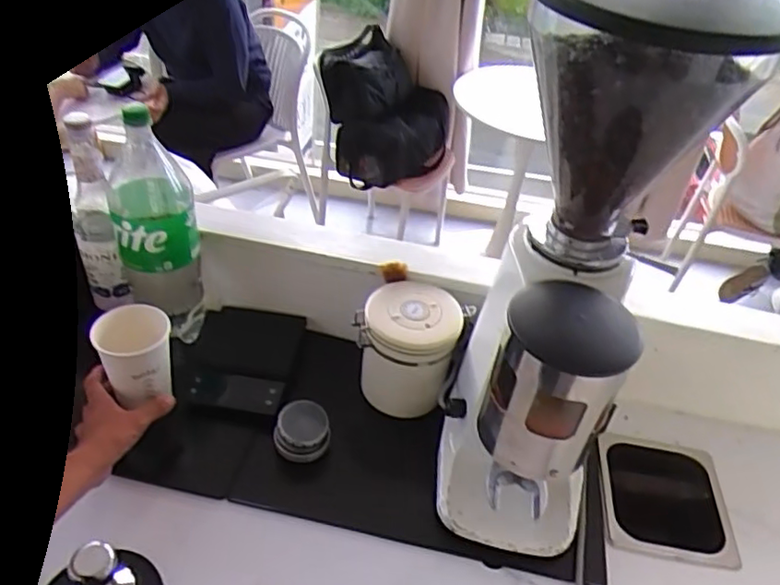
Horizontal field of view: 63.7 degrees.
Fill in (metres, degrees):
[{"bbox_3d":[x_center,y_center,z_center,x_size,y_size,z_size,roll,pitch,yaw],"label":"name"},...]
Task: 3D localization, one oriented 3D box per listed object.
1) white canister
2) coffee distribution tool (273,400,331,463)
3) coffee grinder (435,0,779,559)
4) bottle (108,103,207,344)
[{"bbox_3d":[0.025,0.077,0.861,0.133,0.151,0.111,17,41,12],"label":"white canister"},{"bbox_3d":[-0.111,0.173,0.787,0.070,0.043,0.063,-1,40,-10],"label":"coffee distribution tool"},{"bbox_3d":[0.174,0.010,0.637,0.174,0.595,0.234,18,41,12],"label":"coffee grinder"},{"bbox_3d":[-0.304,-0.082,0.817,0.094,0.313,0.110,-11,43,-21],"label":"bottle"}]

